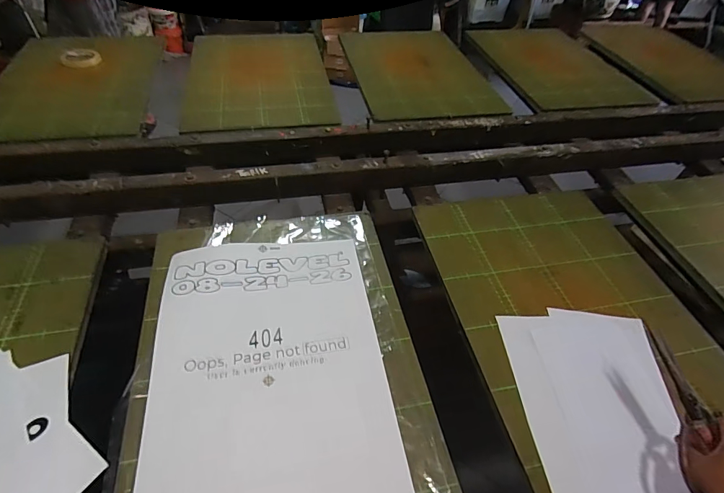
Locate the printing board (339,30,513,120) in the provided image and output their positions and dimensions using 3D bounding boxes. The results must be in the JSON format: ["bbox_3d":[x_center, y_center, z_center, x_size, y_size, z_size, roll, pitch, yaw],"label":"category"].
[{"bbox_3d":[0.171,-0.553,1.270,0.401,0.025,0.684,-6,46,-11],"label":"printing board"}]

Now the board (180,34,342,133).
[{"bbox_3d":[-0.297,-0.496,1.169,0.389,0.020,0.633,-7,48,-11],"label":"board"}]

